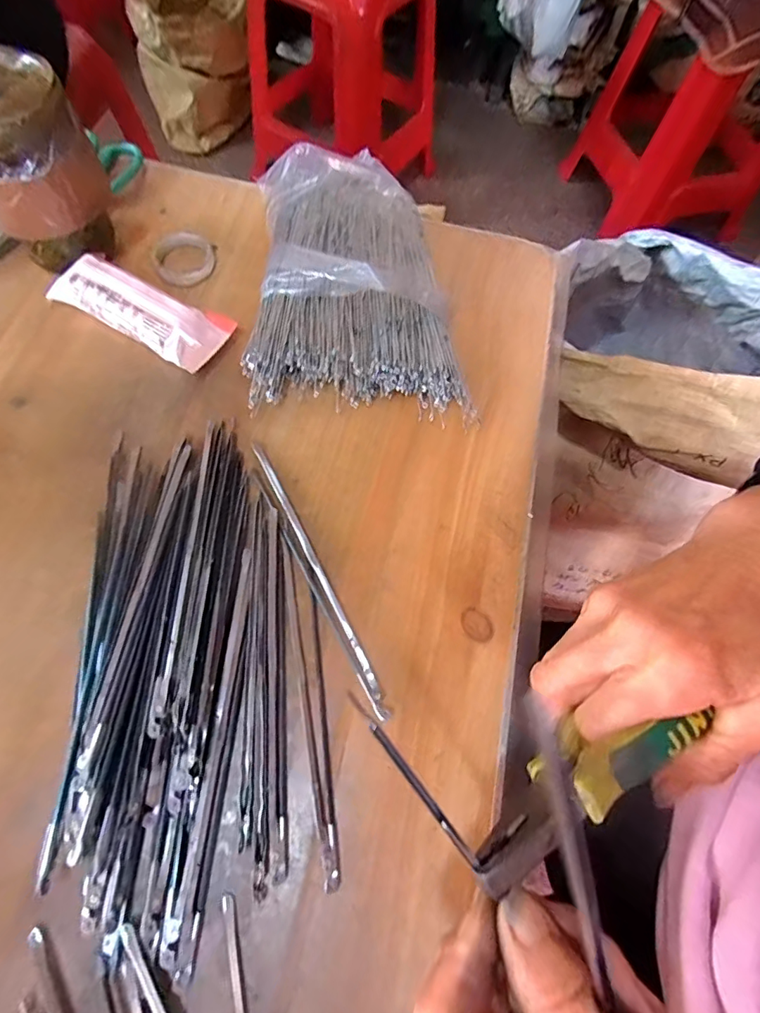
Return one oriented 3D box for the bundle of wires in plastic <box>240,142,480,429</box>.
[{"bbox_3d":[-0.016,-0.179,0.366,0.153,0.047,0.246,0,65,-3],"label":"bundle of wires in plastic"}]

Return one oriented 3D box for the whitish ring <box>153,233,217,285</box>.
[{"bbox_3d":[-0.154,-0.193,0.381,0.045,0.014,0.050,-7,66,-6],"label":"whitish ring"}]

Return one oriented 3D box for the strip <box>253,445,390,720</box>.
[{"bbox_3d":[-0.038,0.036,0.289,0.010,0.007,0.182,-24,69,-13],"label":"strip"}]

